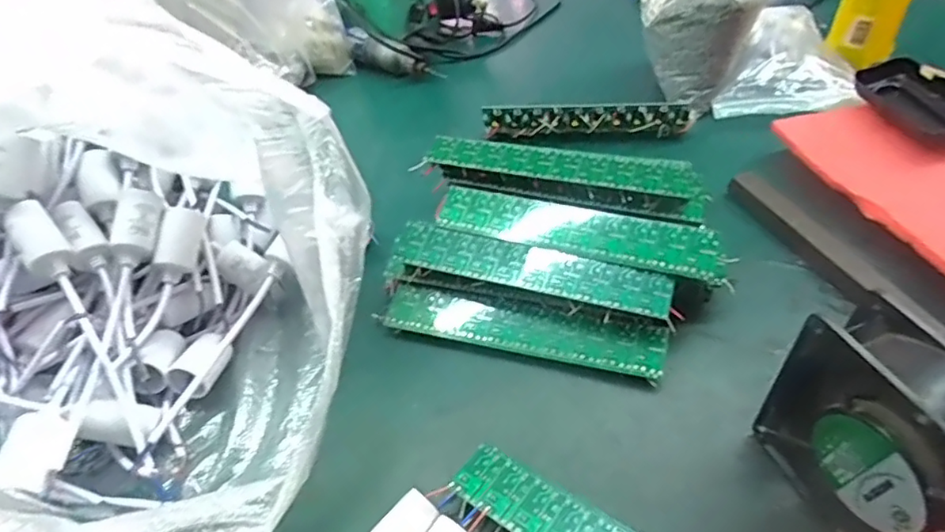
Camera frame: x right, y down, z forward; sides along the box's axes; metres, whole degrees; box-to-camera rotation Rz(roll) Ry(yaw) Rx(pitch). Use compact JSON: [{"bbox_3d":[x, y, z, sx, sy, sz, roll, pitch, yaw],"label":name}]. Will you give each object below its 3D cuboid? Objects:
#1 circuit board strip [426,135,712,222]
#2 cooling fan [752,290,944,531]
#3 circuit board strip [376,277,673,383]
[{"bbox_3d":[0.073,-0.076,0.458,0.217,0.020,0.040,10,48,17],"label":"circuit board strip"},{"bbox_3d":[0.204,0.093,0.281,0.040,0.118,0.115,-16,46,-8],"label":"cooling fan"},{"bbox_3d":[0.034,0.045,0.425,0.205,0.016,0.038,9,48,16],"label":"circuit board strip"}]

